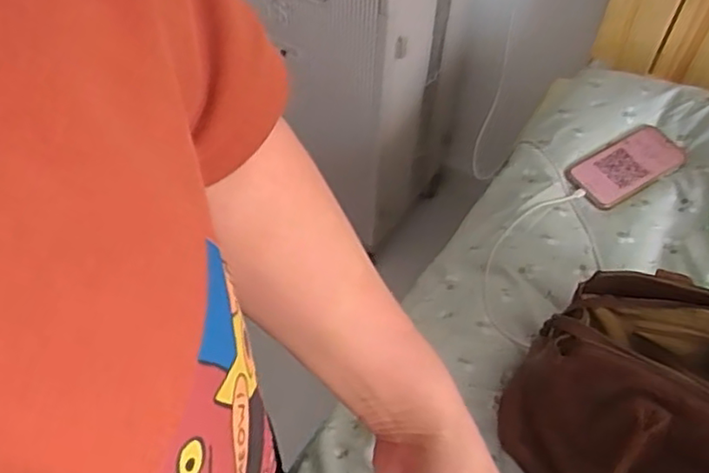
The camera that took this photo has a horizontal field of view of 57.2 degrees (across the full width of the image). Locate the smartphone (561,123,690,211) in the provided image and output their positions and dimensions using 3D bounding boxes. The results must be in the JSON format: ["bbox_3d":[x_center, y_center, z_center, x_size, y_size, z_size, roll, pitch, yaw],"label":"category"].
[{"bbox_3d":[0.389,-0.102,0.926,0.184,0.011,0.086,-27,58,-21],"label":"smartphone"}]

